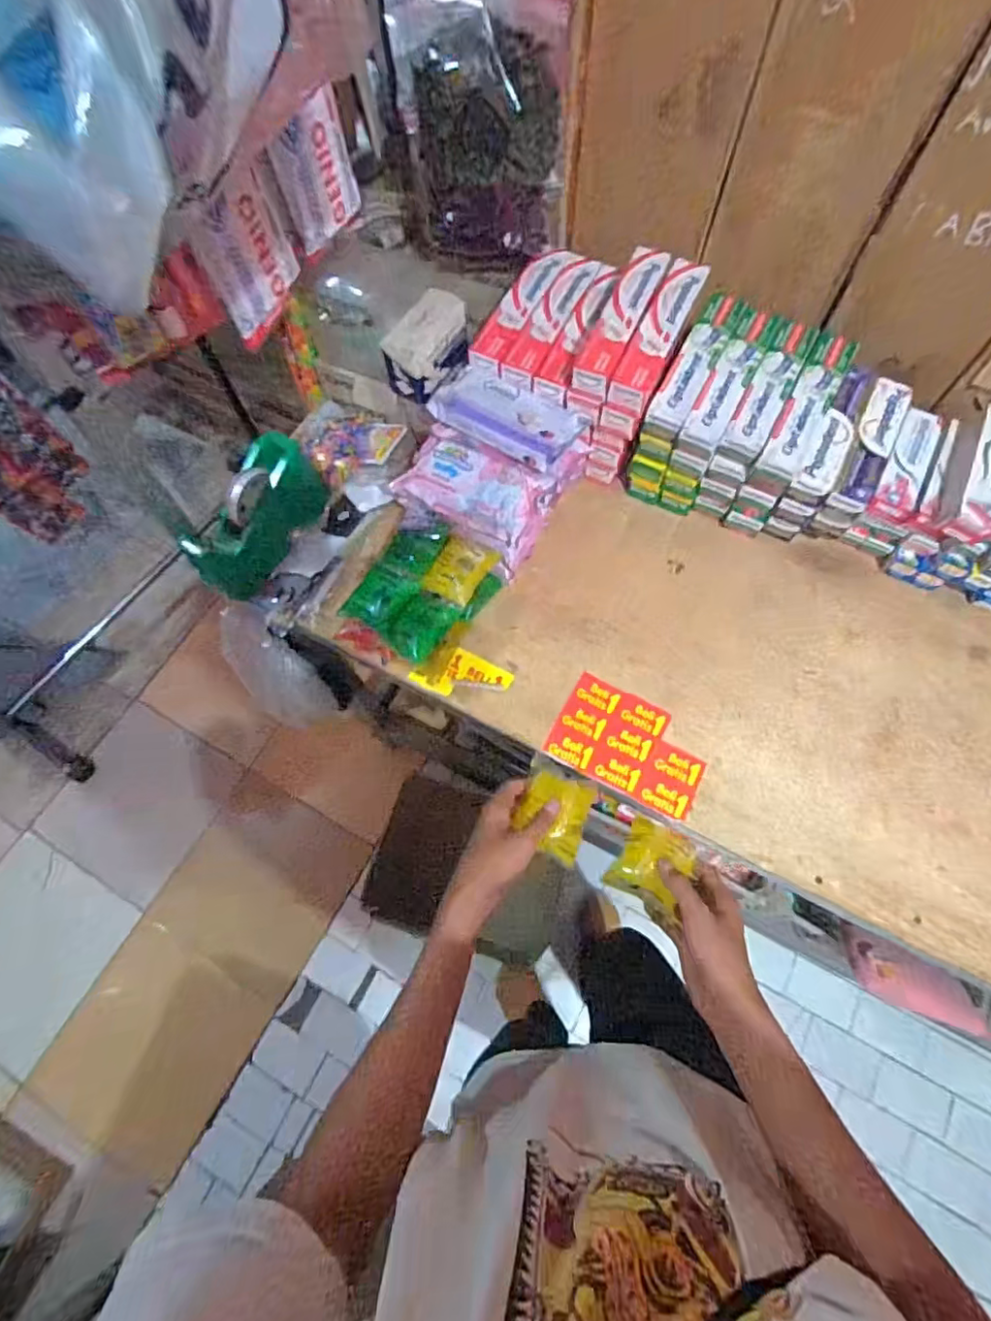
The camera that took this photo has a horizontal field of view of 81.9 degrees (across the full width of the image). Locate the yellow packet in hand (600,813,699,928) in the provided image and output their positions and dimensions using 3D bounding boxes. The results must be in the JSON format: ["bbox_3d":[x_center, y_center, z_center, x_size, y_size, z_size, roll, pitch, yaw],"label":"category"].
[{"bbox_3d":[0.158,0.205,0.574,0.069,0.027,0.073,20,68,31],"label":"yellow packet in hand"}]

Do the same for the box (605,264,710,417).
[{"bbox_3d":[0.198,-0.395,0.691,0.051,0.043,0.216,23,71,11],"label":"box"}]

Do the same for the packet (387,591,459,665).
[{"bbox_3d":[-0.091,-0.042,0.682,0.062,0.012,0.084,28,72,13],"label":"packet"}]

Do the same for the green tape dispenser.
[{"bbox_3d":[-0.306,-0.184,0.740,0.078,0.083,0.207,27,73,11],"label":"green tape dispenser"}]

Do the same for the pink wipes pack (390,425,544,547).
[{"bbox_3d":[-0.033,-0.220,0.710,0.171,0.035,0.103,28,72,13],"label":"pink wipes pack"}]

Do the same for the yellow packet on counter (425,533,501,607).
[{"bbox_3d":[-0.046,-0.114,0.703,0.068,0.024,0.081,28,72,13],"label":"yellow packet on counter"}]

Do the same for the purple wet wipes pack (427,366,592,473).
[{"bbox_3d":[0.015,-0.300,0.705,0.179,0.041,0.094,28,72,13],"label":"purple wet wipes pack"}]

